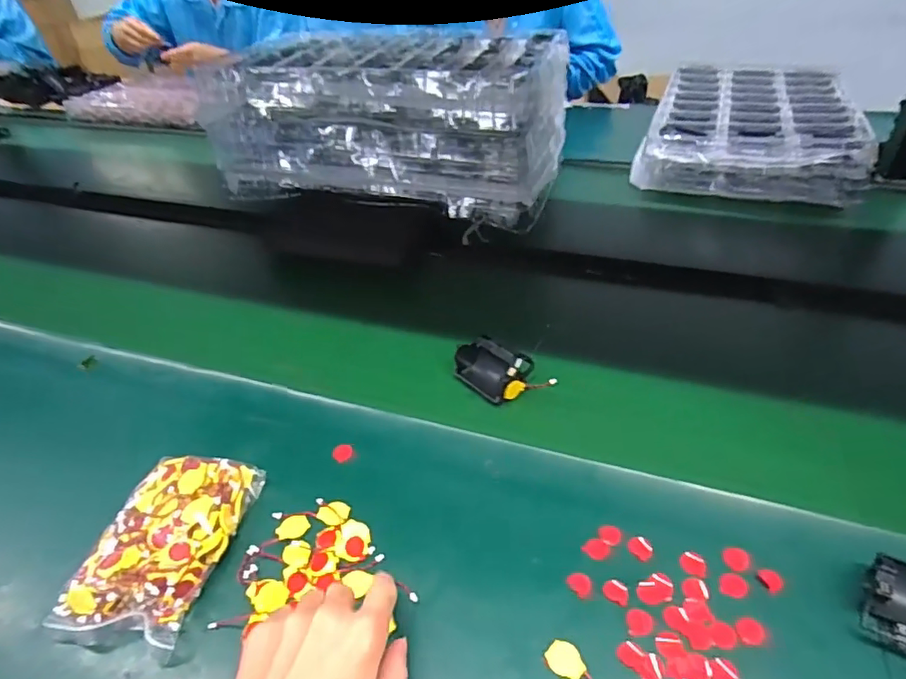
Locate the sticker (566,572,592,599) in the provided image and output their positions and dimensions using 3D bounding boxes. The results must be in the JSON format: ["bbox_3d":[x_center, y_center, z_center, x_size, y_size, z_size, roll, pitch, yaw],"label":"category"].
[{"bbox_3d":[0.093,0.178,0.396,0.016,0.004,0.018,-29,49,-26],"label":"sticker"}]

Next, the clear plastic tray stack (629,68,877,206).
[{"bbox_3d":[0.524,-0.384,0.945,0.322,0.092,0.458,14,45,21],"label":"clear plastic tray stack"}]

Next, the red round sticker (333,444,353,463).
[{"bbox_3d":[-0.101,0.104,0.498,0.018,0.004,0.018,2,50,-3],"label":"red round sticker"}]

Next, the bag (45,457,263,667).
[{"bbox_3d":[-0.225,0.156,0.423,0.092,0.030,0.148,8,44,11],"label":"bag"}]

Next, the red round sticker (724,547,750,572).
[{"bbox_3d":[0.209,0.161,0.399,0.018,0.004,0.018,-1,43,1],"label":"red round sticker"}]

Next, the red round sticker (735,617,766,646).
[{"bbox_3d":[0.200,0.195,0.365,0.018,0.004,0.018,-1,43,1],"label":"red round sticker"}]

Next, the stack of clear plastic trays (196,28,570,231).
[{"bbox_3d":[-0.092,-0.351,0.852,0.505,0.190,0.268,8,43,15],"label":"stack of clear plastic trays"}]

